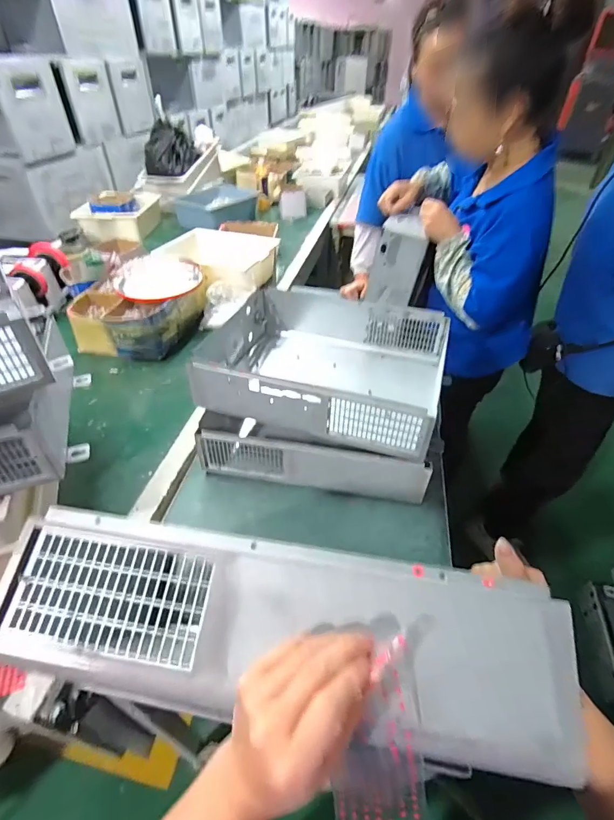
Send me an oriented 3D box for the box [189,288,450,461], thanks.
[{"bbox_3d":[0.041,-0.100,0.762,0.421,0.121,0.340,12,44,12],"label":"box"}]

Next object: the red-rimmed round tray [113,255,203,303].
[{"bbox_3d":[-0.431,-0.388,1.148,0.233,0.037,0.244,0,43,0],"label":"red-rimmed round tray"}]

